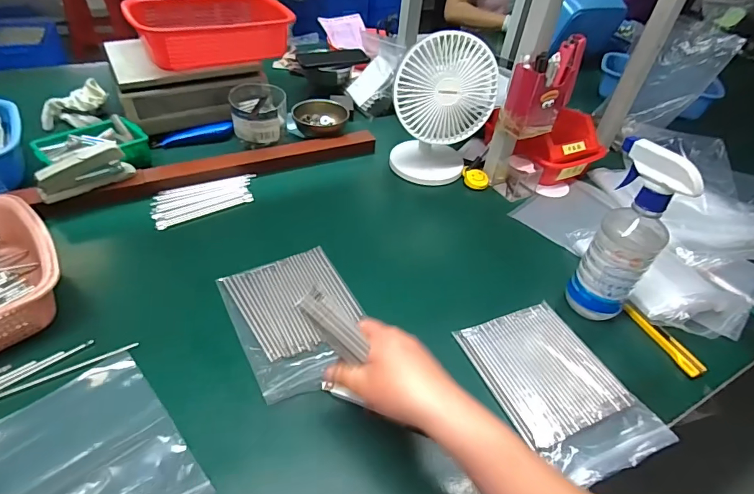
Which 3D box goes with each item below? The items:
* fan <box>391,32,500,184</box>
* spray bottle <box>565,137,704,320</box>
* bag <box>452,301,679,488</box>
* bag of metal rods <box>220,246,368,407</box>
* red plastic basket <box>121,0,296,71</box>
[{"bbox_3d":[0.105,-0.233,0.717,0.162,0.249,0.115,3,44,-1],"label":"fan"},{"bbox_3d":[0.284,-0.012,0.490,0.084,0.207,0.069,29,49,24],"label":"spray bottle"},{"bbox_3d":[0.197,0.150,0.463,0.136,0.020,0.190,-15,47,-22],"label":"bag"},{"bbox_3d":[-0.095,0.083,0.517,0.146,0.013,0.196,-19,48,-24],"label":"bag of metal rods"},{"bbox_3d":[-0.325,-0.429,0.829,0.280,0.089,0.170,-20,49,-26],"label":"red plastic basket"}]

